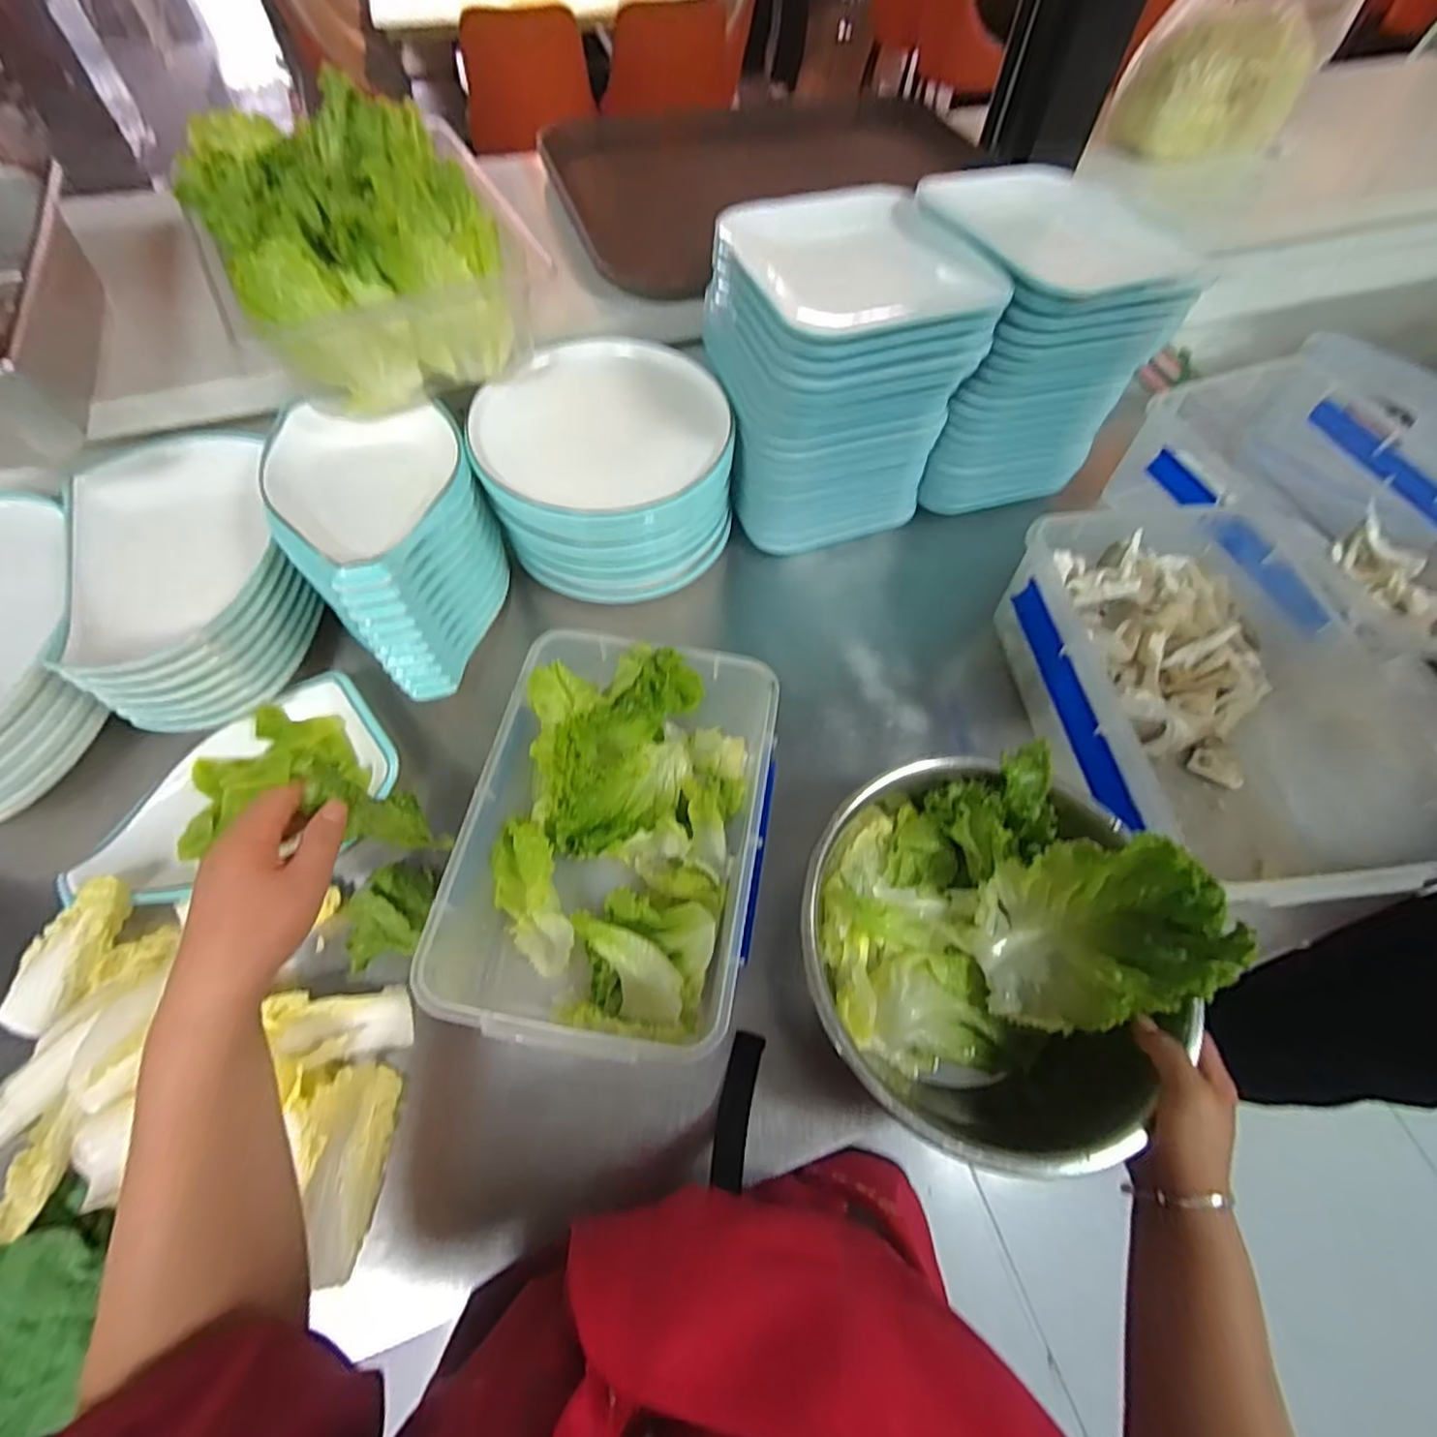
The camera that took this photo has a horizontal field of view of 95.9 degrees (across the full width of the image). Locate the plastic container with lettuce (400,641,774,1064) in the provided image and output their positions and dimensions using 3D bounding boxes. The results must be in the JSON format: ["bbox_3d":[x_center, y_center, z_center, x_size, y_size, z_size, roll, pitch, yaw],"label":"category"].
[{"bbox_3d":[-0.077,0.089,0.529,0.210,0.128,0.319,10,62,3],"label":"plastic container with lettuce"}]

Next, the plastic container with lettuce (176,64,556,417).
[{"bbox_3d":[-0.333,-0.448,0.620,0.253,0.130,0.284,-23,65,-14],"label":"plastic container with lettuce"}]

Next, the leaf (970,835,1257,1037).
[{"bbox_3d":[0.272,0.158,0.470,0.136,0.170,0.054,60,32,3],"label":"leaf"}]

